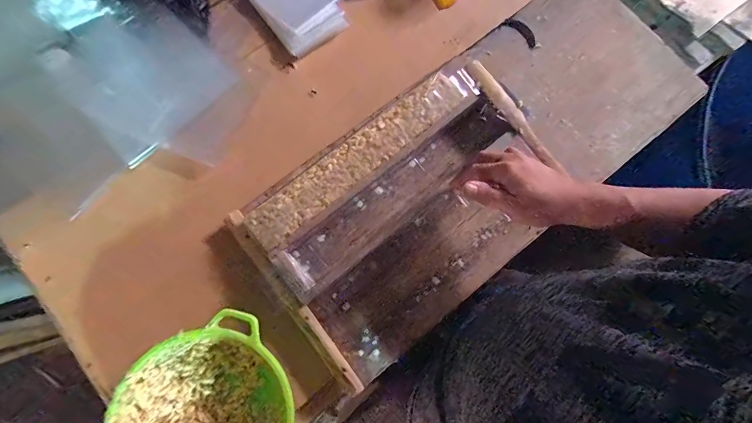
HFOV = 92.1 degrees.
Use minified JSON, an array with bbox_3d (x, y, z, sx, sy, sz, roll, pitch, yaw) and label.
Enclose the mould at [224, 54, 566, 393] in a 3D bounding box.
[{"bbox_3d":[0.043,-0.009,0.531,0.427,0.045,0.307,-39,81,-7],"label":"mould"}]

